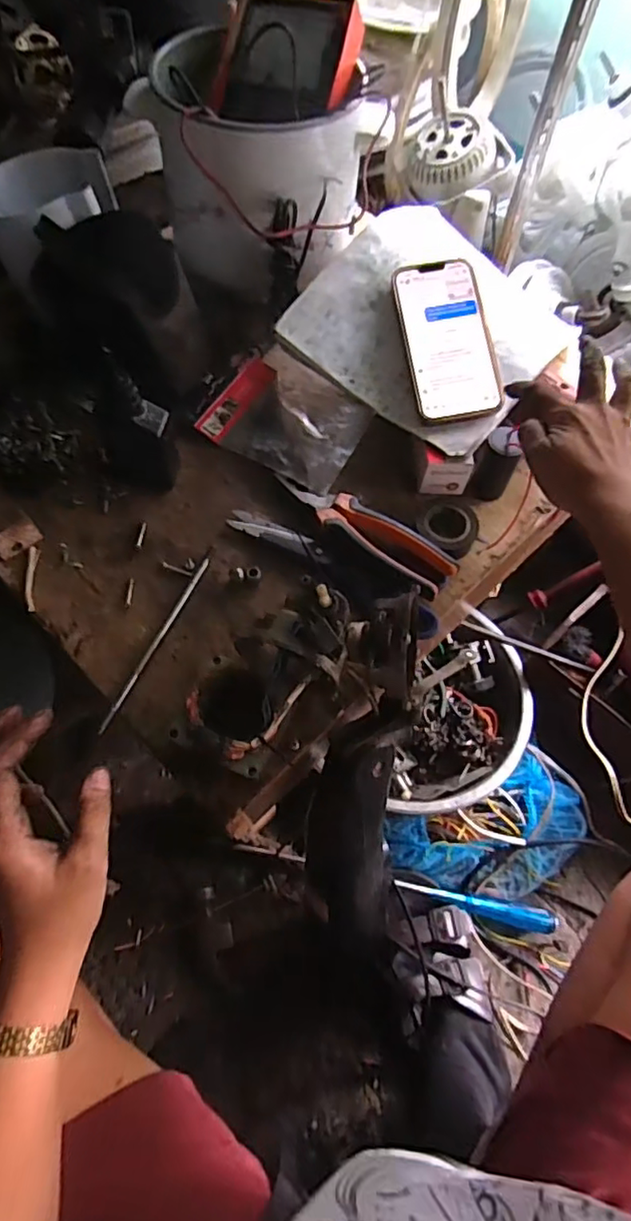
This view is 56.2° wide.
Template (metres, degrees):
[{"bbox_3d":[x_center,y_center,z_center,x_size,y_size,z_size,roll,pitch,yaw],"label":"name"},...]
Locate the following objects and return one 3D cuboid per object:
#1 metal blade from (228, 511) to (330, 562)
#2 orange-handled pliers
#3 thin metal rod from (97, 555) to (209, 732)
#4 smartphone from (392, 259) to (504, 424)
[{"bbox_3d":[-0.032,-0.068,0.538,0.100,0.010,0.022,24,64,10],"label":"metal blade"},{"bbox_3d":[0.043,-0.076,0.539,0.181,0.023,0.050,39,68,16],"label":"orange-handled pliers"},{"bbox_3d":[-0.130,0.023,0.486,0.007,0.010,0.170,21,64,8],"label":"thin metal rod"},{"bbox_3d":[0.124,-0.256,0.558,0.078,0.015,0.159,-8,81,-7],"label":"smartphone"}]

